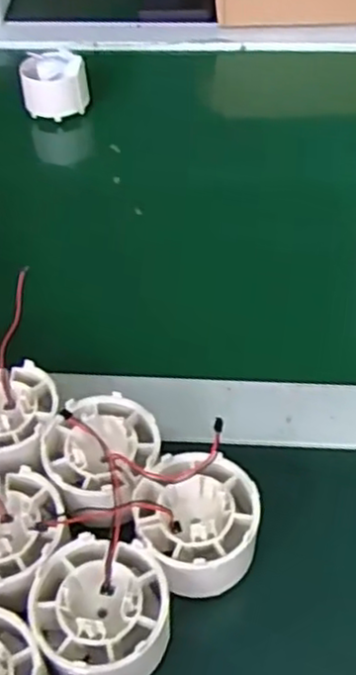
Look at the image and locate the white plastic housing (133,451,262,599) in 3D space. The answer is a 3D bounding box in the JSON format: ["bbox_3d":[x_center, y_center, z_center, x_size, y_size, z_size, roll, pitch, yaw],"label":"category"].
[{"bbox_3d":[0.009,0.078,0.300,0.049,0.032,0.054,-22,50,-17],"label":"white plastic housing"}]

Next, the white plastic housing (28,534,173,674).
[{"bbox_3d":[-0.029,0.108,0.276,0.048,0.032,0.053,-30,53,-24],"label":"white plastic housing"}]

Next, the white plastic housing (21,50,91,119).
[{"bbox_3d":[-0.098,-0.203,0.571,0.051,0.038,0.042,-7,47,-4],"label":"white plastic housing"}]

